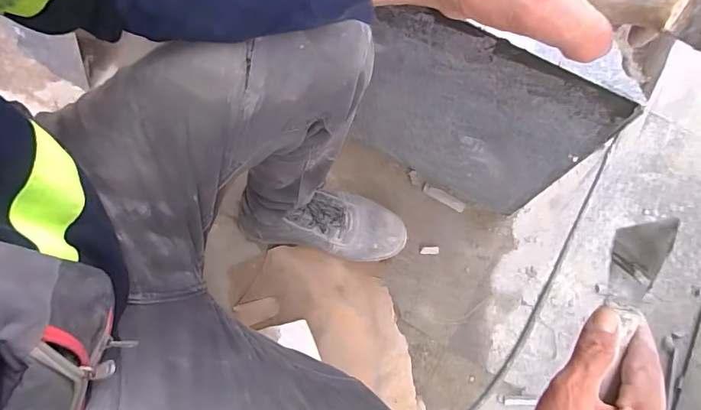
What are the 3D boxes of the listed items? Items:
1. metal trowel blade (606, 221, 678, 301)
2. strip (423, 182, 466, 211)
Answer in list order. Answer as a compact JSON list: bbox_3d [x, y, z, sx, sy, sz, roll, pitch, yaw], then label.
[{"bbox_3d":[0.213,0.041,0.324,0.062,0.004,0.056,-5,102,-19],"label":"metal trowel blade"},{"bbox_3d":[0.173,-0.014,0.829,0.084,0.004,0.019,31,76,9],"label":"strip"}]

